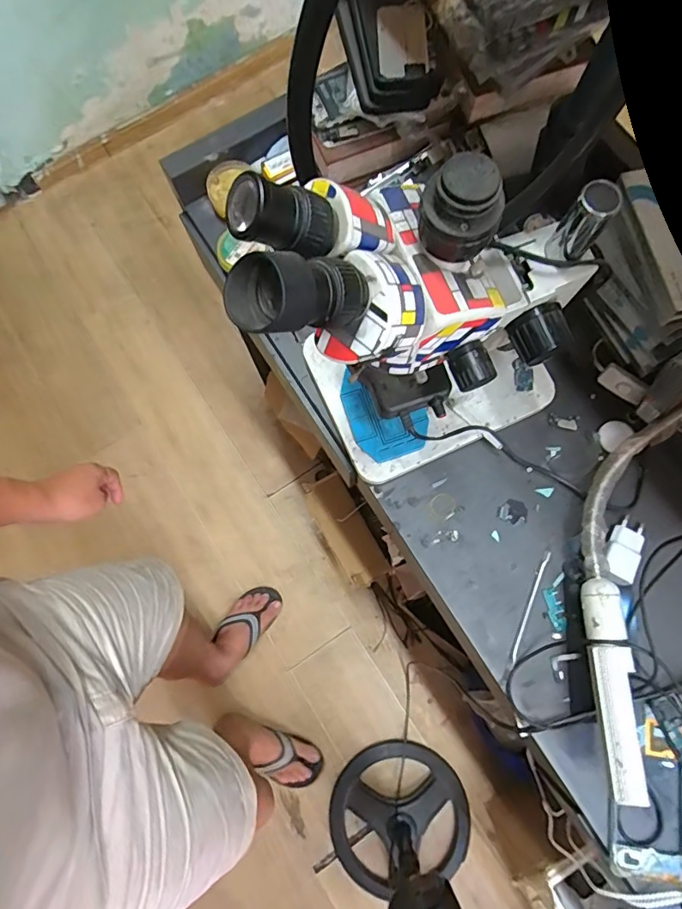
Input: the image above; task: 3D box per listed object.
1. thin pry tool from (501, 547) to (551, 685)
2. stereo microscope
[{"bbox_3d":[0.207,0.181,0.555,0.007,0.005,0.152,23,77,6],"label":"thin pry tool"},{"bbox_3d":[0.080,-0.113,0.437,0.302,0.335,0.166,-22,77,-4],"label":"stereo microscope"}]

